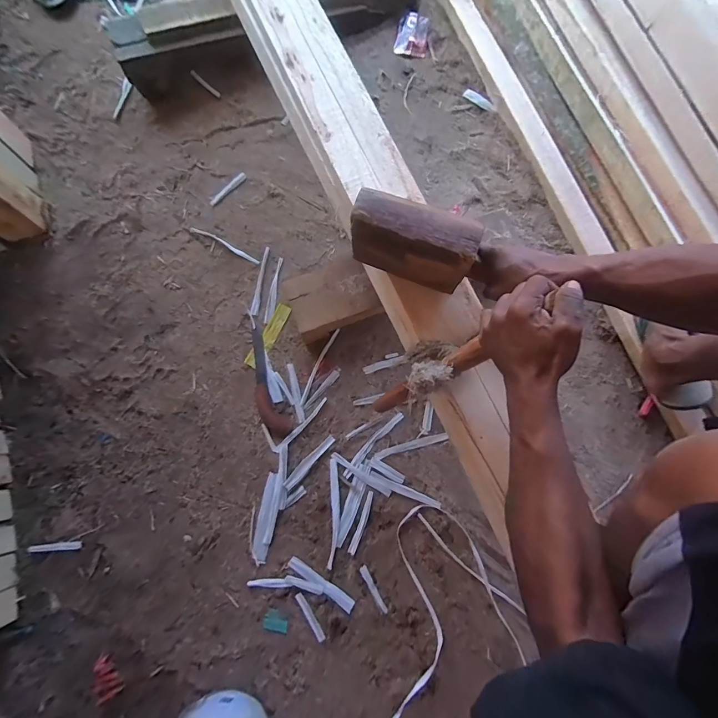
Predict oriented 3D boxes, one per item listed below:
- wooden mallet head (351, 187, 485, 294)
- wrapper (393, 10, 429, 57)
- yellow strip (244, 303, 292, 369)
[{"bbox_3d":[0.080,-0.170,0.519,0.180,0.105,0.071,23,80,5],"label":"wooden mallet head"},{"bbox_3d":[0.150,-0.904,0.980,0.088,0.017,0.113,13,93,8],"label":"wrapper"},{"bbox_3d":[-0.209,-0.054,0.818,0.036,0.009,0.161,28,73,4],"label":"yellow strip"}]

